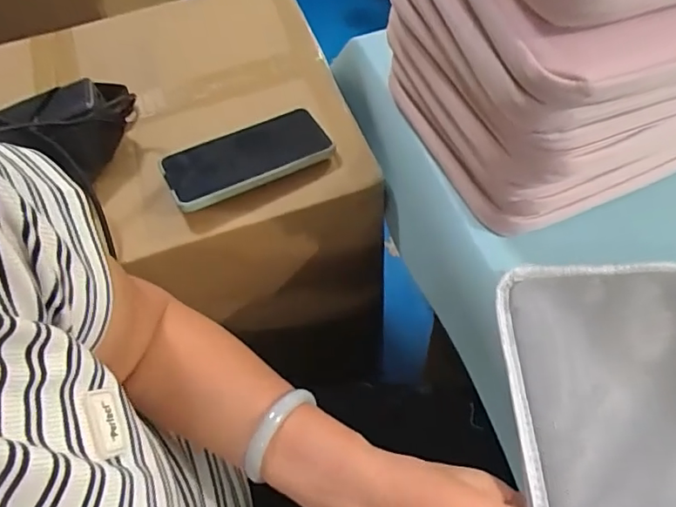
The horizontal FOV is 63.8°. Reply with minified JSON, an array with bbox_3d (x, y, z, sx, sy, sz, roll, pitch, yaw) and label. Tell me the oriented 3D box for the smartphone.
[{"bbox_3d":[-0.091,-0.096,0.538,0.158,0.015,0.076,-24,55,-17],"label":"smartphone"}]

